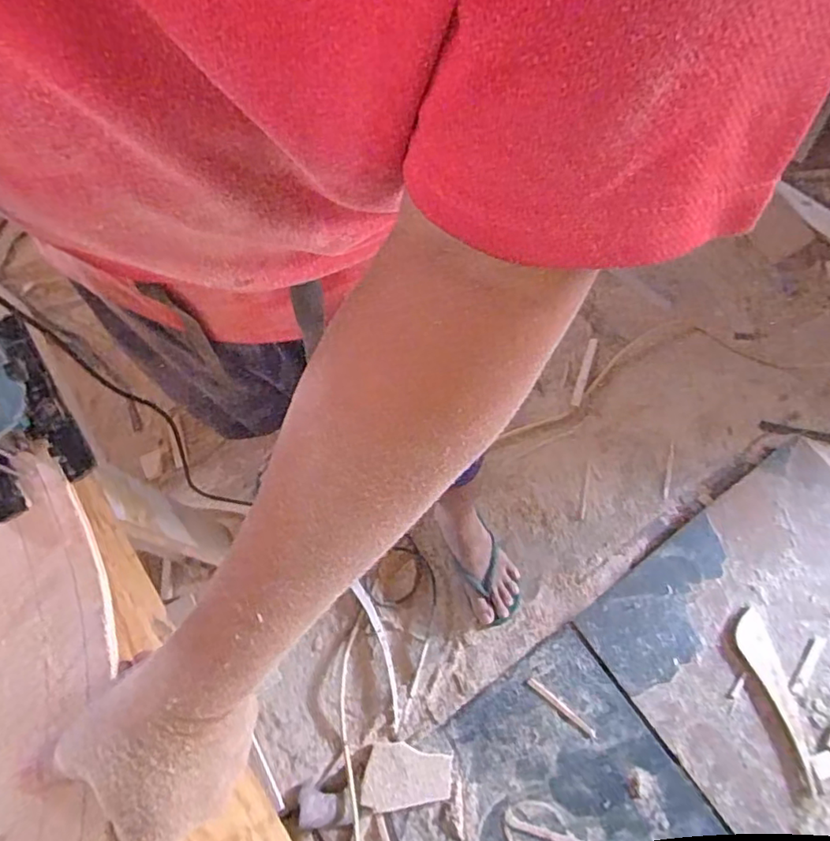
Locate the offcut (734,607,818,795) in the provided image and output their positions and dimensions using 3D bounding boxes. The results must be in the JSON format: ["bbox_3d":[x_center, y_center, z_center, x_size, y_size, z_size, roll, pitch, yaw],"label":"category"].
[{"bbox_3d":[0.645,0.481,1.035,0.061,0.013,0.279,-19,70,-4],"label":"offcut"}]

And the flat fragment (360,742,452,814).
[{"bbox_3d":[-0.014,0.620,1.017,0.149,0.009,0.102,3,70,3],"label":"flat fragment"}]

